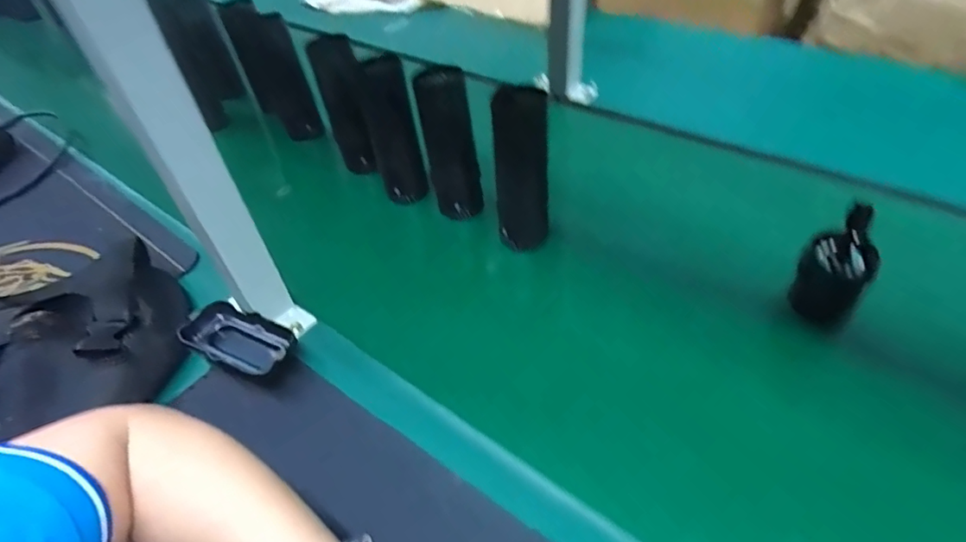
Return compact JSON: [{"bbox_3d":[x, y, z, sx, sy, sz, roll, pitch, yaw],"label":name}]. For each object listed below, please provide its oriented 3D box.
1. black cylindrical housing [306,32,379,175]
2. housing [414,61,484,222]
[{"bbox_3d":[-0.174,-0.209,0.670,0.053,0.163,0.057,-18,46,-12],"label":"black cylindrical housing"},{"bbox_3d":[-0.036,-0.134,0.592,0.056,0.156,0.047,-8,45,-1],"label":"housing"}]

